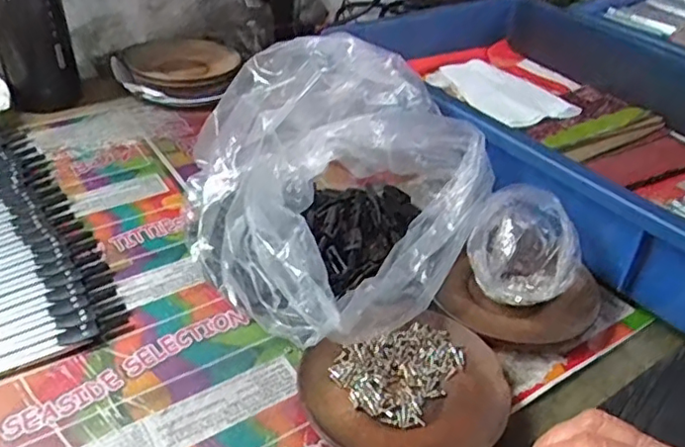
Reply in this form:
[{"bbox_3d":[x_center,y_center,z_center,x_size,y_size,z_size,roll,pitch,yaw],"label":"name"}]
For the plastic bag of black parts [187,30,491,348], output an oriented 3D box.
[{"bbox_3d":[-0.019,-0.040,0.443,0.229,0.105,0.213,25,42,26],"label":"plastic bag of black parts"}]

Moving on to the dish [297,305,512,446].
[{"bbox_3d":[0.040,0.091,0.343,0.115,0.022,0.097,-16,41,-24],"label":"dish"}]

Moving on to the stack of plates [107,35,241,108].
[{"bbox_3d":[-0.177,-0.160,0.654,0.132,0.030,0.155,1,37,-3],"label":"stack of plates"}]

